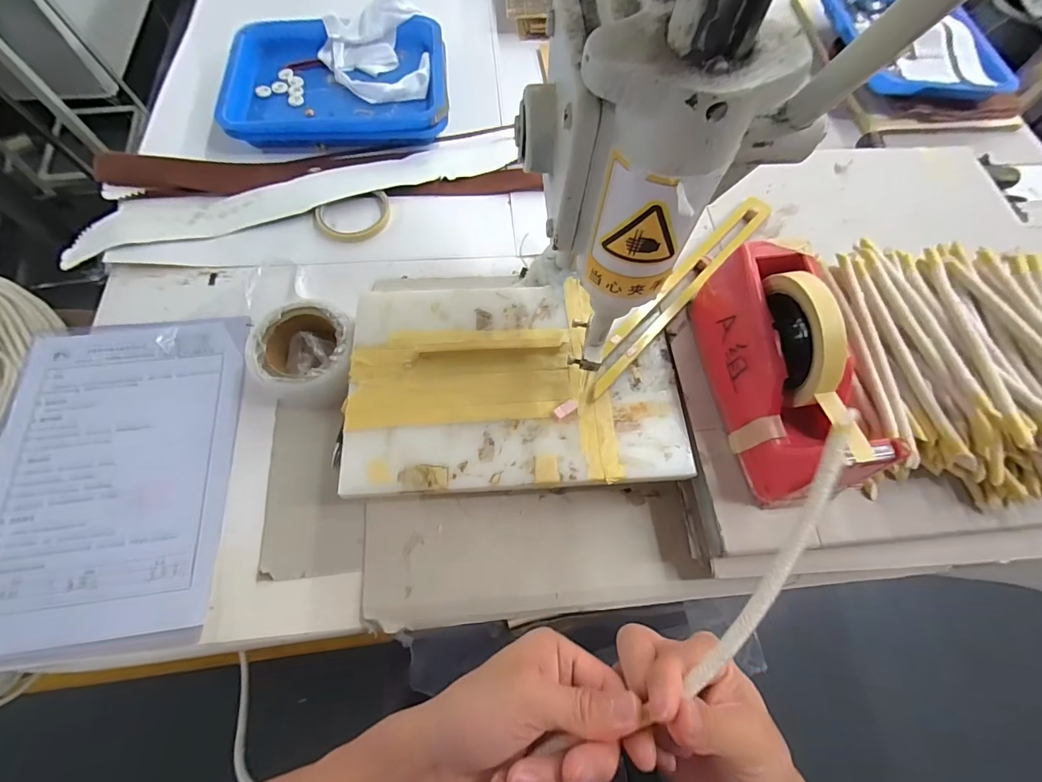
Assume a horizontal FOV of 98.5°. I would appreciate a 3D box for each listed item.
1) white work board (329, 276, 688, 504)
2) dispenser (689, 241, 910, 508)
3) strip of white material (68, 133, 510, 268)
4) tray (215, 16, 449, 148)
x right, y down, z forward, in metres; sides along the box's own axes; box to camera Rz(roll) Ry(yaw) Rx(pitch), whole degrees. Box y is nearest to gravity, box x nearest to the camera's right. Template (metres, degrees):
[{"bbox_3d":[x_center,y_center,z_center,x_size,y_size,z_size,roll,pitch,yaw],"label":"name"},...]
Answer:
[{"bbox_3d":[-0.006,-0.012,0.415,0.299,0.010,0.201,-2,67,-4],"label":"white work board"},{"bbox_3d":[0.222,-0.021,0.360,0.088,0.117,0.198,-5,67,-5],"label":"dispenser"},{"bbox_3d":[-0.266,-0.250,0.555,0.547,0.026,0.079,-20,69,-11],"label":"strip of white material"},{"bbox_3d":[-0.246,-0.423,0.613,0.288,0.041,0.211,-1,67,-4],"label":"tray"}]

